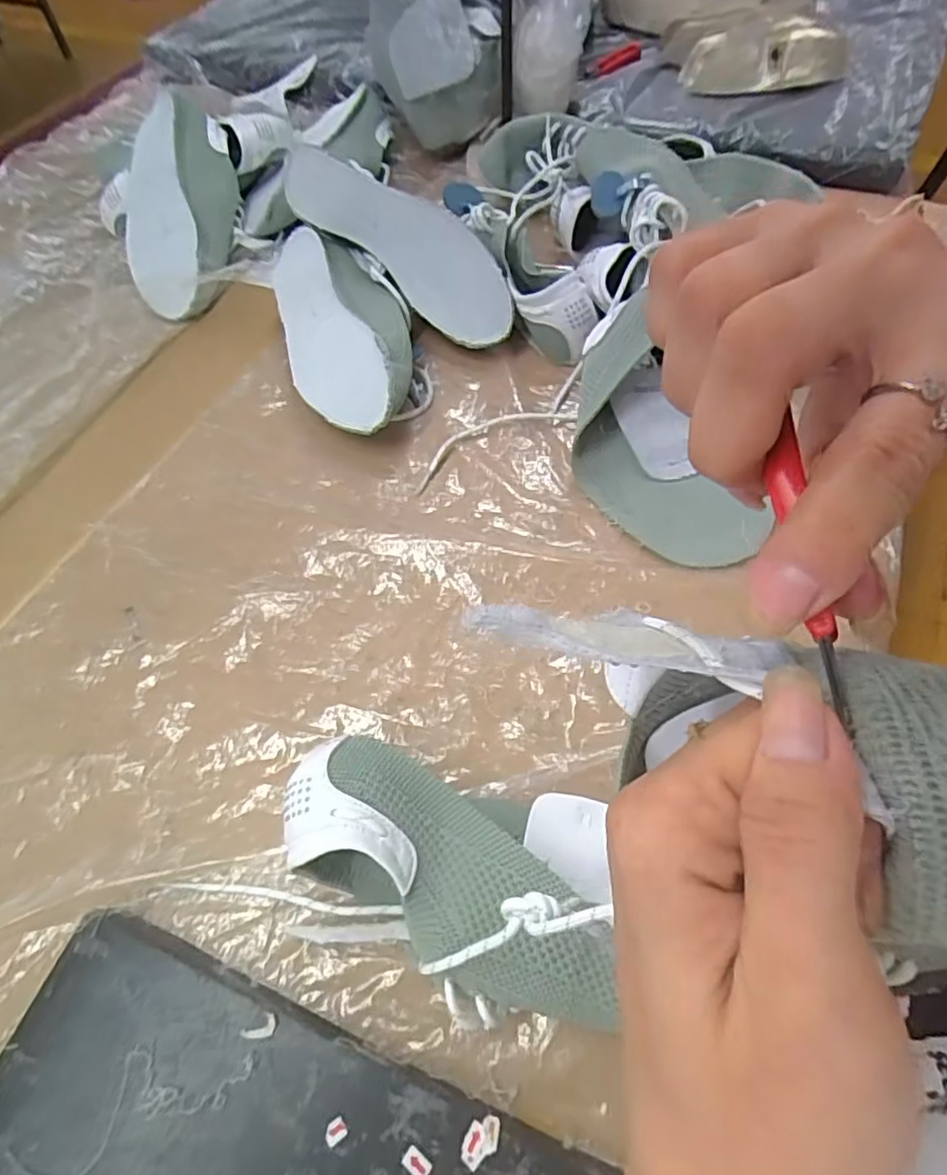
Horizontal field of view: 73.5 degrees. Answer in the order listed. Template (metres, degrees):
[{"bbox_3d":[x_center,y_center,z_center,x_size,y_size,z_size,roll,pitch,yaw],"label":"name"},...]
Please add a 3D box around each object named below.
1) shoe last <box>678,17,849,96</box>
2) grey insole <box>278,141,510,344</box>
[{"bbox_3d":[0.338,-0.603,0.719,0.187,0.050,0.064,0,59,3],"label":"shoe last"},{"bbox_3d":[-0.062,-0.298,0.542,0.234,0.082,0.017,41,40,4],"label":"grey insole"}]

